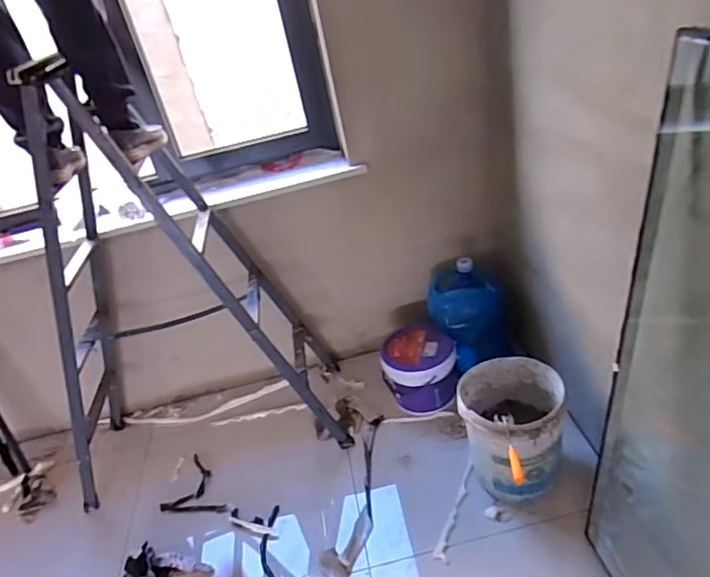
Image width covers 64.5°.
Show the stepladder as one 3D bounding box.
[{"bbox_3d":[-0.649,-0.026,1.881,0.892,1.388,0.513,-14,30,-4],"label":"stepladder"}]

